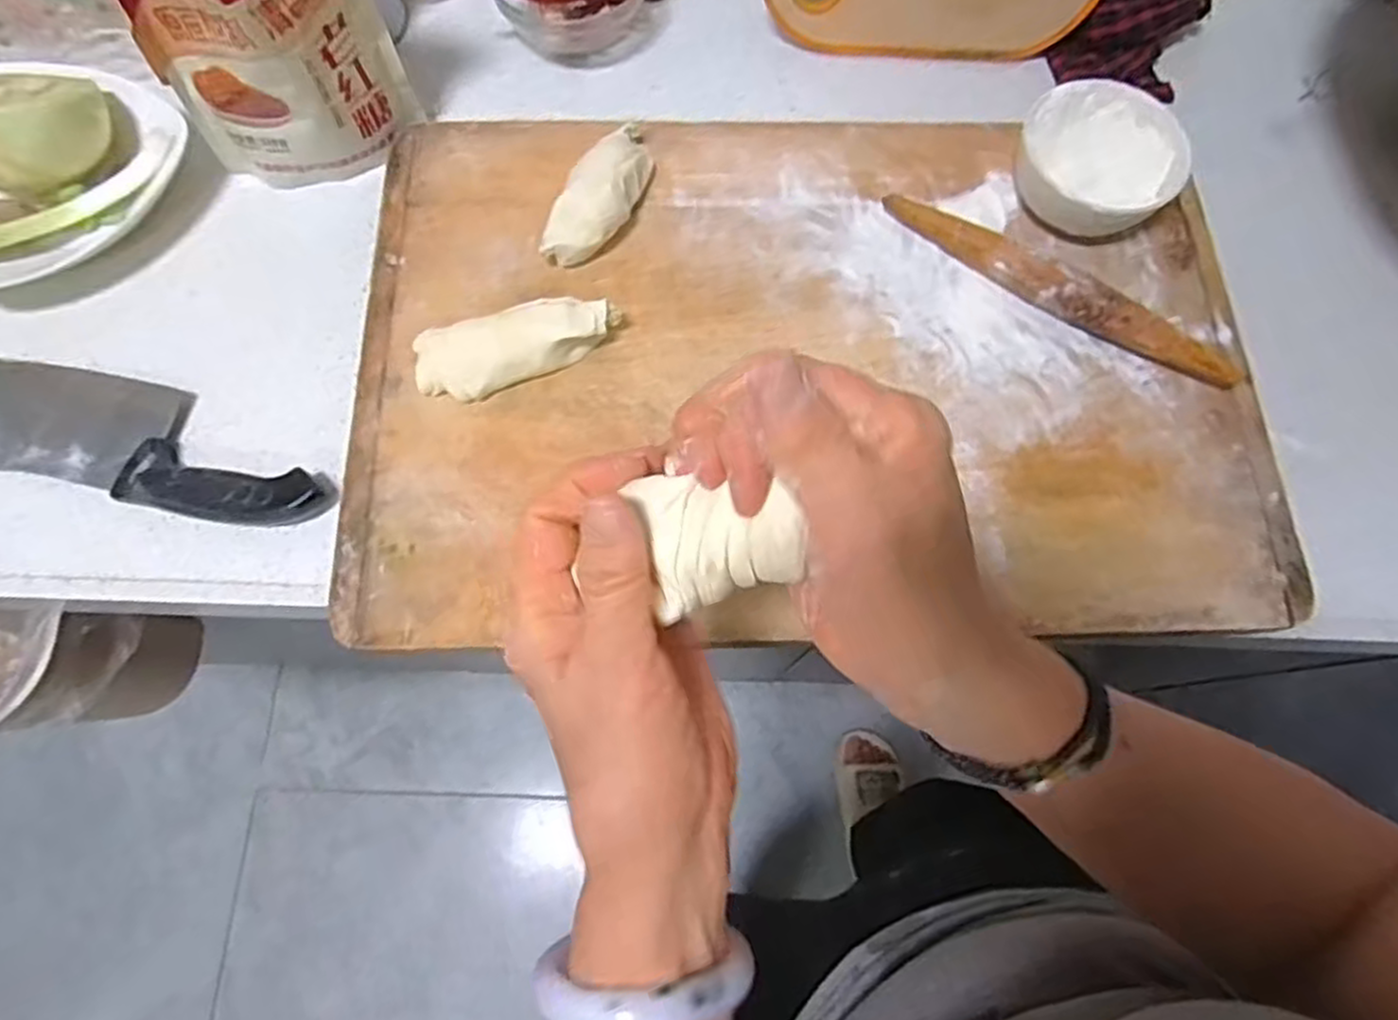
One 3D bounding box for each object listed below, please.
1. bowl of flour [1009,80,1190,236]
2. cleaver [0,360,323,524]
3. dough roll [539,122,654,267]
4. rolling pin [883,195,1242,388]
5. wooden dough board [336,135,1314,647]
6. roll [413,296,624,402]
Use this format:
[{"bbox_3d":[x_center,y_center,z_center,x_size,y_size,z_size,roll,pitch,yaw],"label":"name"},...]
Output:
[{"bbox_3d":[0.276,-0.239,0.537,0.109,0.053,0.109,0,72,-1],"label":"bowl of flour"},{"bbox_3d":[-0.380,-0.049,0.502,0.271,0.026,0.084,11,72,2],"label":"cleaver"},{"bbox_3d":[-0.064,-0.224,0.533,0.044,0.036,0.124,26,73,7],"label":"dough roll"},{"bbox_3d":[0.244,-0.152,0.518,0.255,0.033,0.029,34,74,9],"label":"rolling pin"},{"bbox_3d":[0.075,-0.105,0.503,0.590,0.033,0.370,-1,71,-2],"label":"wooden dough board"},{"bbox_3d":[-0.118,-0.108,0.496,0.131,0.029,0.045,-19,73,-7],"label":"roll"}]

